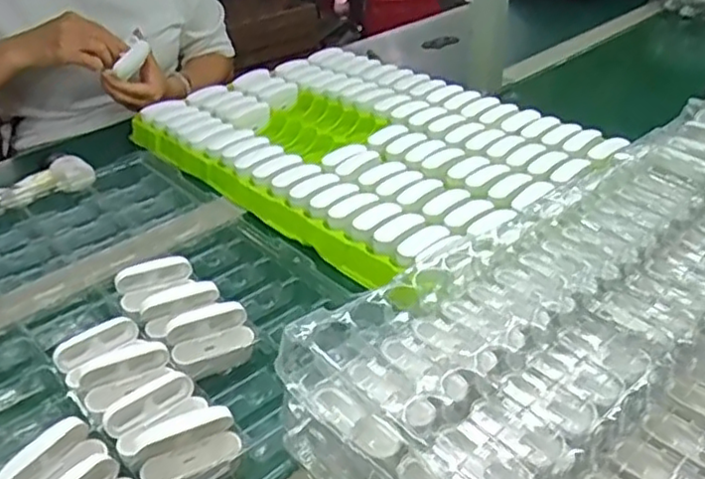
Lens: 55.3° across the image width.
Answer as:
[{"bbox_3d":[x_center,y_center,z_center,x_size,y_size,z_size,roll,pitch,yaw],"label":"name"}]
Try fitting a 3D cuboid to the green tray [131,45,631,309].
[{"bbox_3d":[0.017,-0.130,0.860,0.386,0.039,0.510,-29,45,-34],"label":"green tray"}]

